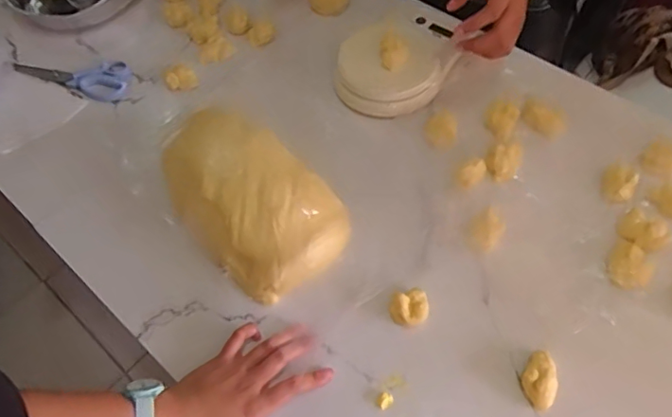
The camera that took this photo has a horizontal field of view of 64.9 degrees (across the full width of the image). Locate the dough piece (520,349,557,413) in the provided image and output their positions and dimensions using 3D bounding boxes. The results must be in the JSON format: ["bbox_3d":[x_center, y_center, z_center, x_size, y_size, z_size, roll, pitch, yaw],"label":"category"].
[{"bbox_3d":[0.186,0.157,0.484,0.029,0.021,0.050,14,60,14],"label":"dough piece"}]

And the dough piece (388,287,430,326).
[{"bbox_3d":[0.073,0.099,0.527,0.039,0.017,0.033,-16,58,-4],"label":"dough piece"}]

